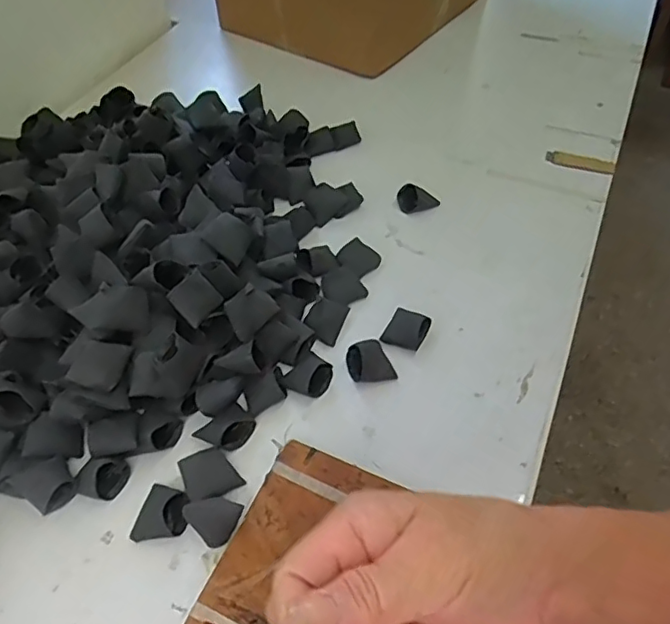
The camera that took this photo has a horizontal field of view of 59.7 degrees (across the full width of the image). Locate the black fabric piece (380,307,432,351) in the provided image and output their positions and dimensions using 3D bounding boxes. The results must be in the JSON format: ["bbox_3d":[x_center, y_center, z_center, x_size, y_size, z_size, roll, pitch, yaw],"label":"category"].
[{"bbox_3d":[0.066,0.014,0.526,0.036,0.013,0.041,21,55,16],"label":"black fabric piece"}]

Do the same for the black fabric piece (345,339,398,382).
[{"bbox_3d":[0.029,0.040,0.502,0.036,0.020,0.043,-19,54,-13],"label":"black fabric piece"}]

